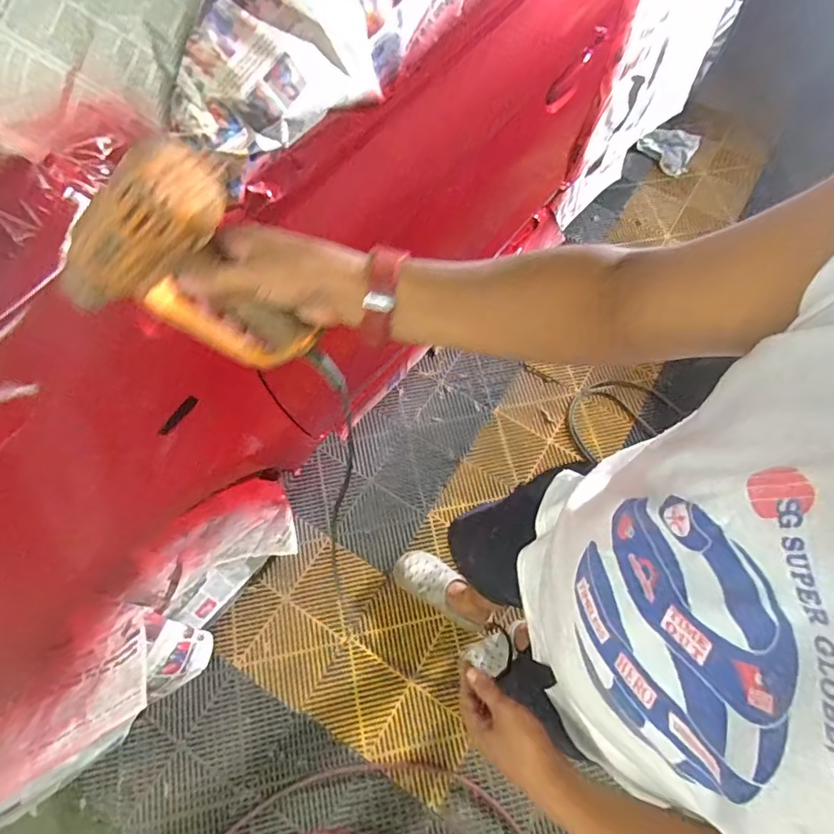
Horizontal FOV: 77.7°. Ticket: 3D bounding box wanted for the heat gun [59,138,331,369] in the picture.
[{"bbox_3d":[-0.199,-0.123,0.460,0.185,0.188,0.083,-16,44,38],"label":"heat gun"}]

